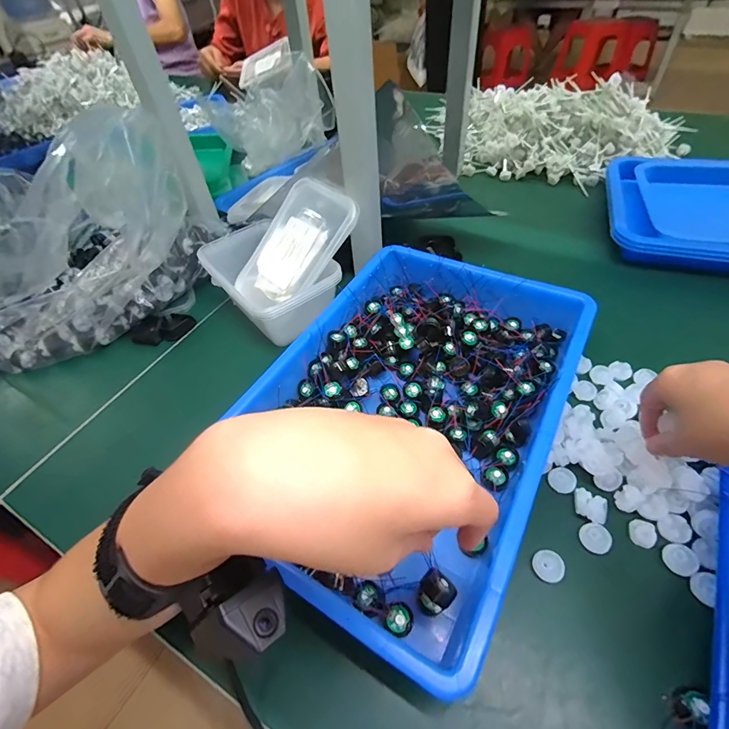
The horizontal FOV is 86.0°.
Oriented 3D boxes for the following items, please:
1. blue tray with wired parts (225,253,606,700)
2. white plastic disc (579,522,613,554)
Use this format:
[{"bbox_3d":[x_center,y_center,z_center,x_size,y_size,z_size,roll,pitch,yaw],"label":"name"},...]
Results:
[{"bbox_3d":[0.042,0.027,0.359,0.248,0.058,0.361,26,60,18],"label":"blue tray with wired parts"},{"bbox_3d":[0.177,0.133,0.299,0.021,0.004,0.021,-13,61,24],"label":"white plastic disc"}]

